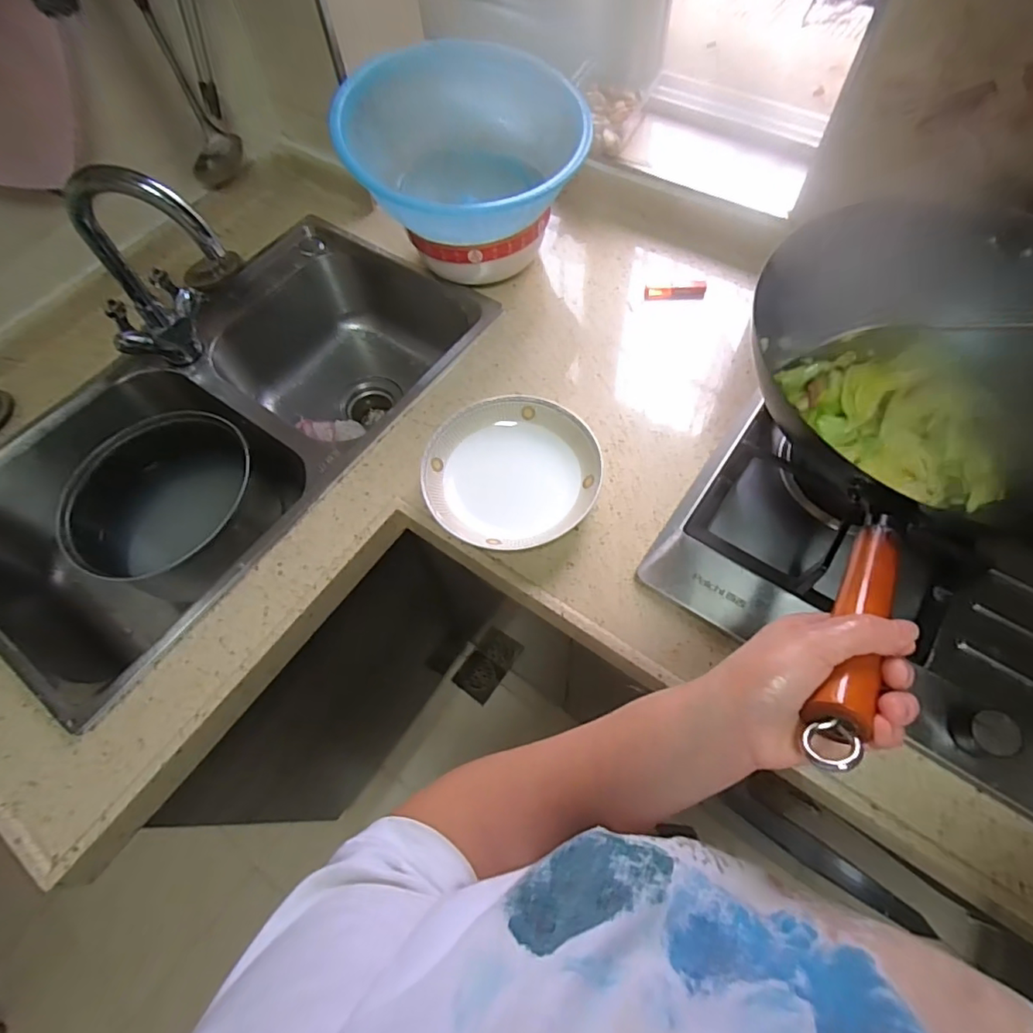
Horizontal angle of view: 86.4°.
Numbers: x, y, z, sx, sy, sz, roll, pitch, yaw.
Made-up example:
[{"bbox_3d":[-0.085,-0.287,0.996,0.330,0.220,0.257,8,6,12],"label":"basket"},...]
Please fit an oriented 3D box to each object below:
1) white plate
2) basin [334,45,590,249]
[{"bbox_3d":[-0.005,-0.048,0.592,0.180,0.034,0.174,-1,60,2],"label":"white plate"},{"bbox_3d":[-0.070,-0.471,0.704,0.279,0.122,0.279,-1,62,2],"label":"basin"}]

